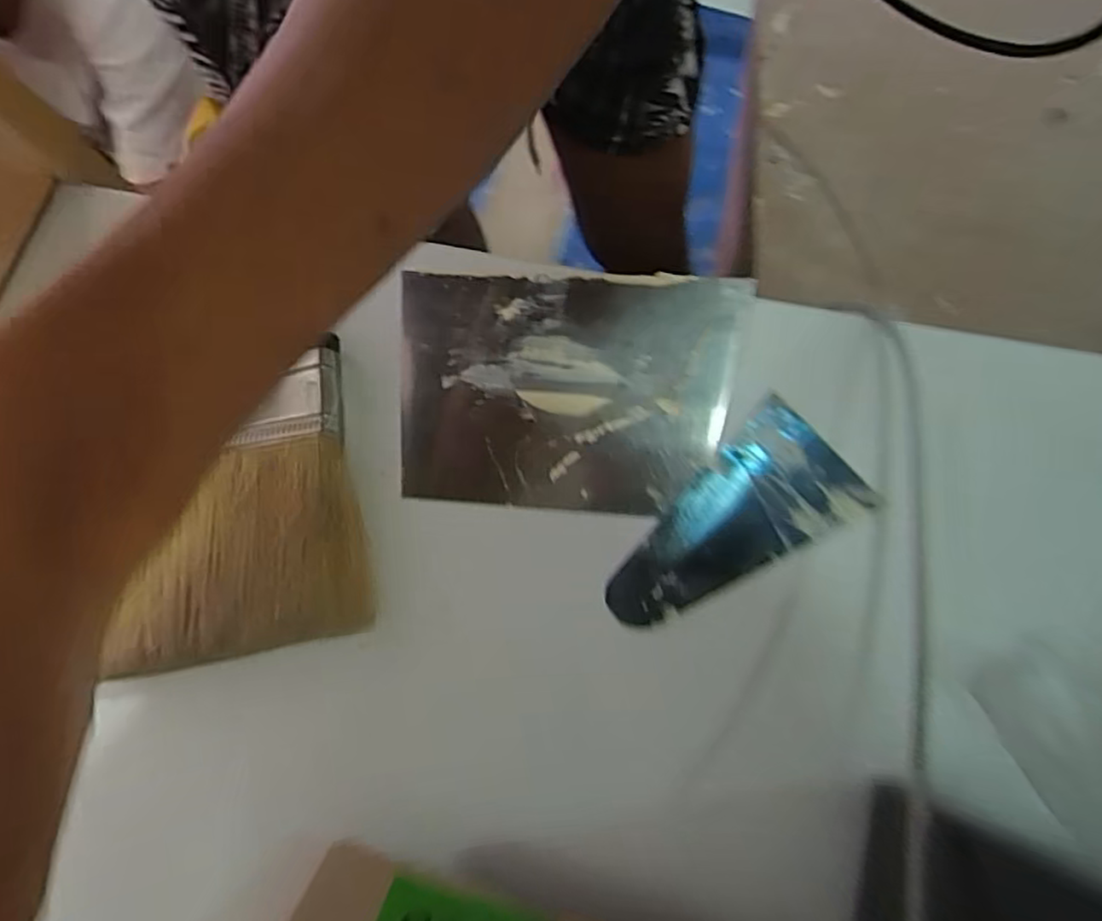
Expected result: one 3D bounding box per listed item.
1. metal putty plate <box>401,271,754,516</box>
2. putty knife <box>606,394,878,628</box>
[{"bbox_3d":[0.006,-0.029,0.266,0.134,0.008,0.097,1,72,5],"label":"metal putty plate"},{"bbox_3d":[0.061,0.022,0.242,0.095,0.010,0.048,-36,72,-3],"label":"putty knife"}]

